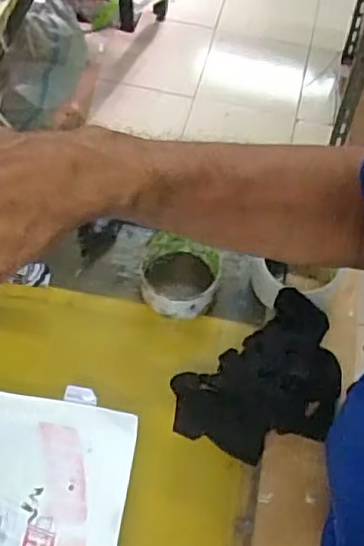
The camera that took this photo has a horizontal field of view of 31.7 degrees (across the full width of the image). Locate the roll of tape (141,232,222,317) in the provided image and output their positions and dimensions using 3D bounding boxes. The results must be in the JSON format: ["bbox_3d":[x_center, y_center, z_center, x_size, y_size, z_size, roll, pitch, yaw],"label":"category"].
[{"bbox_3d":[-0.003,0.005,0.649,0.081,0.045,0.081,17,61,7],"label":"roll of tape"}]

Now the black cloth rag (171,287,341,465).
[{"bbox_3d":[0.077,0.106,0.587,0.165,0.044,0.119,-32,67,-19],"label":"black cloth rag"}]

